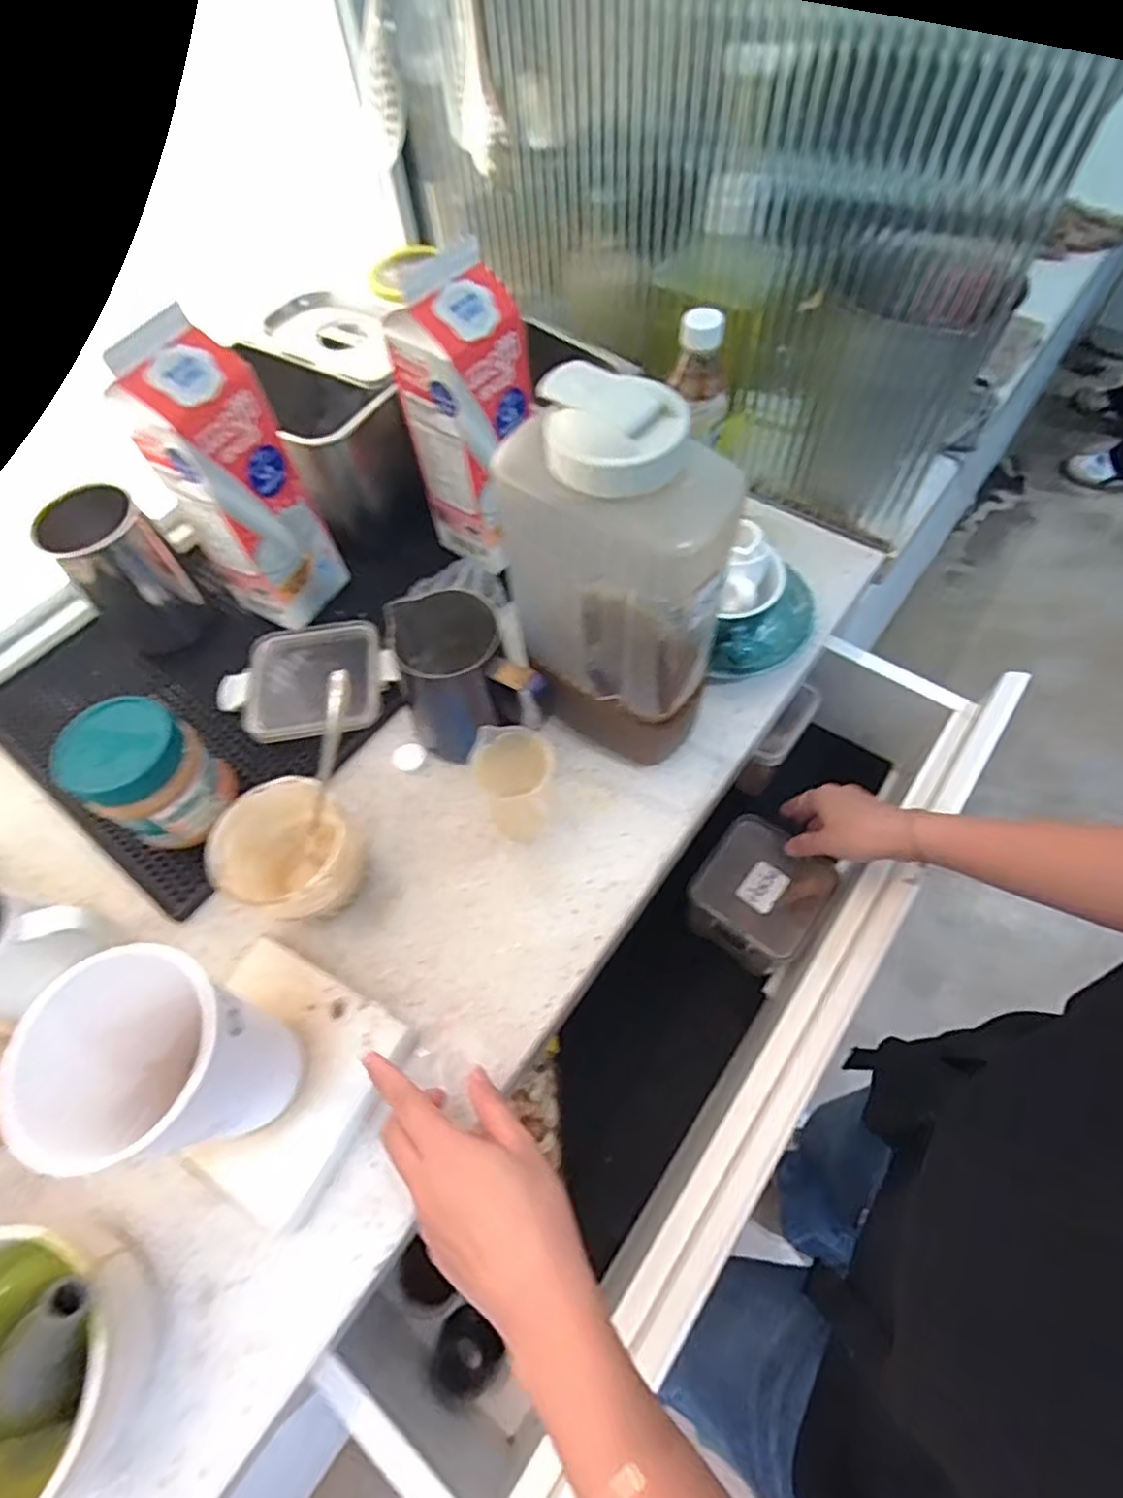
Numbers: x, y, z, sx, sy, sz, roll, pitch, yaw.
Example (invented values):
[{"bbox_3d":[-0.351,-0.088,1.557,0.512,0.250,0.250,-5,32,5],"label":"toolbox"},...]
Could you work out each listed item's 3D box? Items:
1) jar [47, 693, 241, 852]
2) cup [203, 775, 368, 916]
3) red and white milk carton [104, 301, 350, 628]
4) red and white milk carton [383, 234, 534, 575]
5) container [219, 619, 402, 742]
[{"bbox_3d":[-0.280,0.022,0.463,0.069,0.110,0.074,-1,62,3],"label":"jar"},{"bbox_3d":[-0.173,0.075,0.447,0.087,0.078,0.082,-1,62,3],"label":"cup"},{"bbox_3d":[-0.245,-0.194,0.512,0.068,0.226,0.081,21,65,14],"label":"red and white milk carton"},{"bbox_3d":[-0.072,-0.258,0.526,0.078,0.212,0.084,35,69,21],"label":"red and white milk carton"},{"bbox_3d":[-0.209,-0.057,0.554,0.144,0.020,0.106,-10,62,-2],"label":"container"}]

